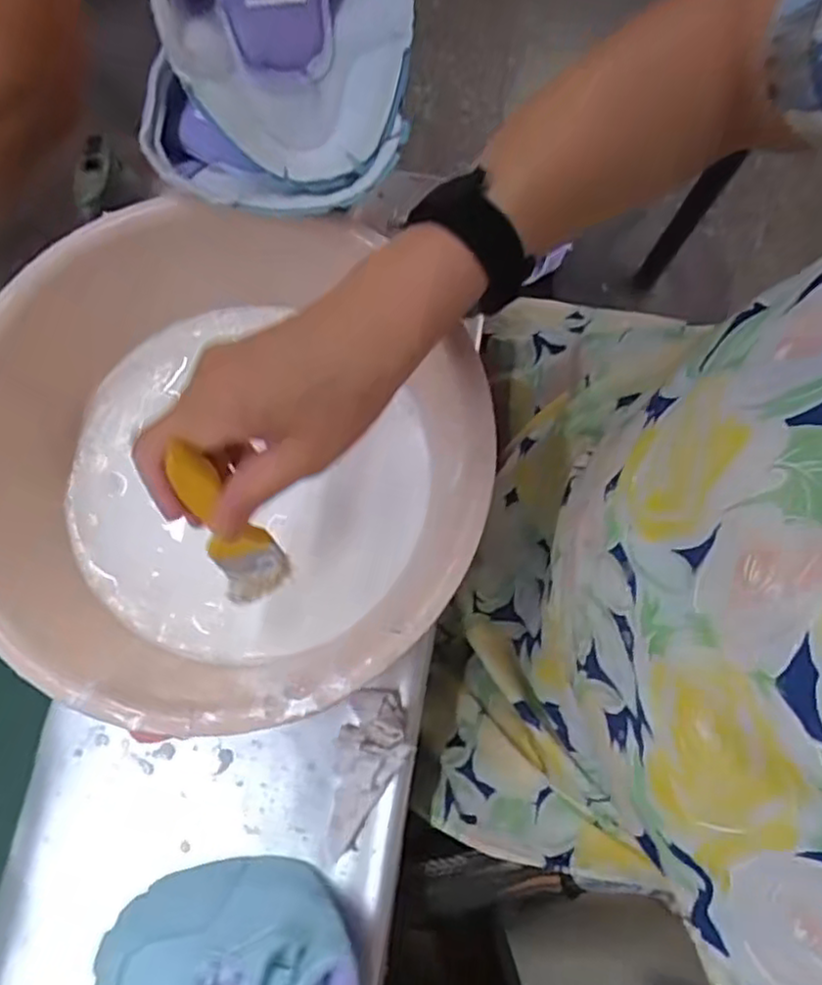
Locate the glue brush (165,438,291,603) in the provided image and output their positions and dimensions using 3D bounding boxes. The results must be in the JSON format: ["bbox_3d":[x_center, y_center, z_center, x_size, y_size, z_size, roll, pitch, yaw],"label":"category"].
[{"bbox_3d":[-0.093,0.021,0.368,0.037,0.146,0.017,-7,61,-2],"label":"glue brush"}]

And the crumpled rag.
[{"bbox_3d":[-0.031,0.182,0.459,0.045,0.032,0.105,19,79,-4],"label":"crumpled rag"}]

